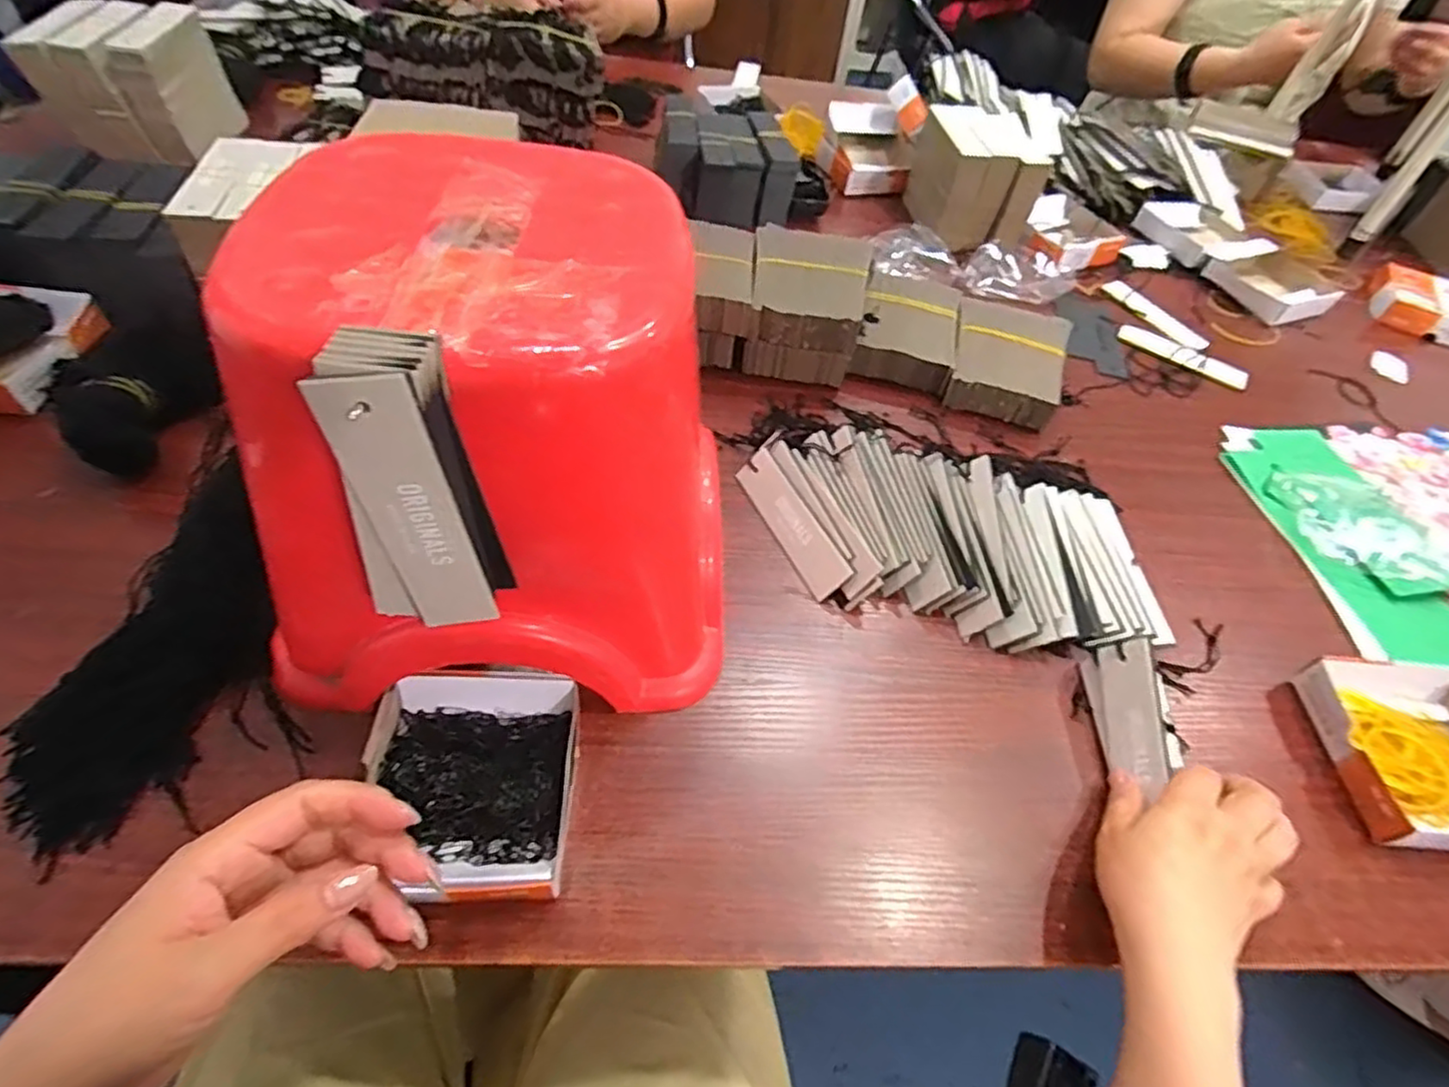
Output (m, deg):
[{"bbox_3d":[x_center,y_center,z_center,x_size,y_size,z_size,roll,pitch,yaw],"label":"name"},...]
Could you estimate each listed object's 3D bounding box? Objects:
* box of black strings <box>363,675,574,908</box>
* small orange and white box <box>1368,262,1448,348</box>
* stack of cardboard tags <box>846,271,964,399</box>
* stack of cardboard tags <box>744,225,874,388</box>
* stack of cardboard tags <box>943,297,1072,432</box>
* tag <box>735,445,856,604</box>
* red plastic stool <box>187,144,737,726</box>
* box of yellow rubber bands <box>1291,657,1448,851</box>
[{"bbox_3d":[-0.130,0.126,0.352,0.103,0.033,0.108,0,51,-5],"label":"box of black strings"},{"bbox_3d":[0.825,-0.279,0.803,0.118,0.035,0.100,26,53,12],"label":"small orange and white box"},{"bbox_3d":[0.172,-0.201,0.644,0.087,0.040,0.122,16,52,4],"label":"stack of cardboard tags"},{"bbox_3d":[0.075,-0.216,0.619,0.101,0.076,0.128,8,52,-1],"label":"stack of cardboard tags"},{"bbox_3d":[0.257,-0.167,0.630,0.099,0.038,0.127,21,53,8],"label":"stack of cardboard tags"},{"bbox_3d":[0.048,-0.016,0.495,0.032,0.004,0.126,-37,58,9],"label":"tag"},{"bbox_3d":[-0.118,-0.052,0.377,0.244,0.234,0.224,5,52,-4],"label":"red plastic stool"},{"bbox_3d":[0.437,0.130,0.429,0.116,0.028,0.117,6,52,-3],"label":"box of yellow rubber bands"}]

